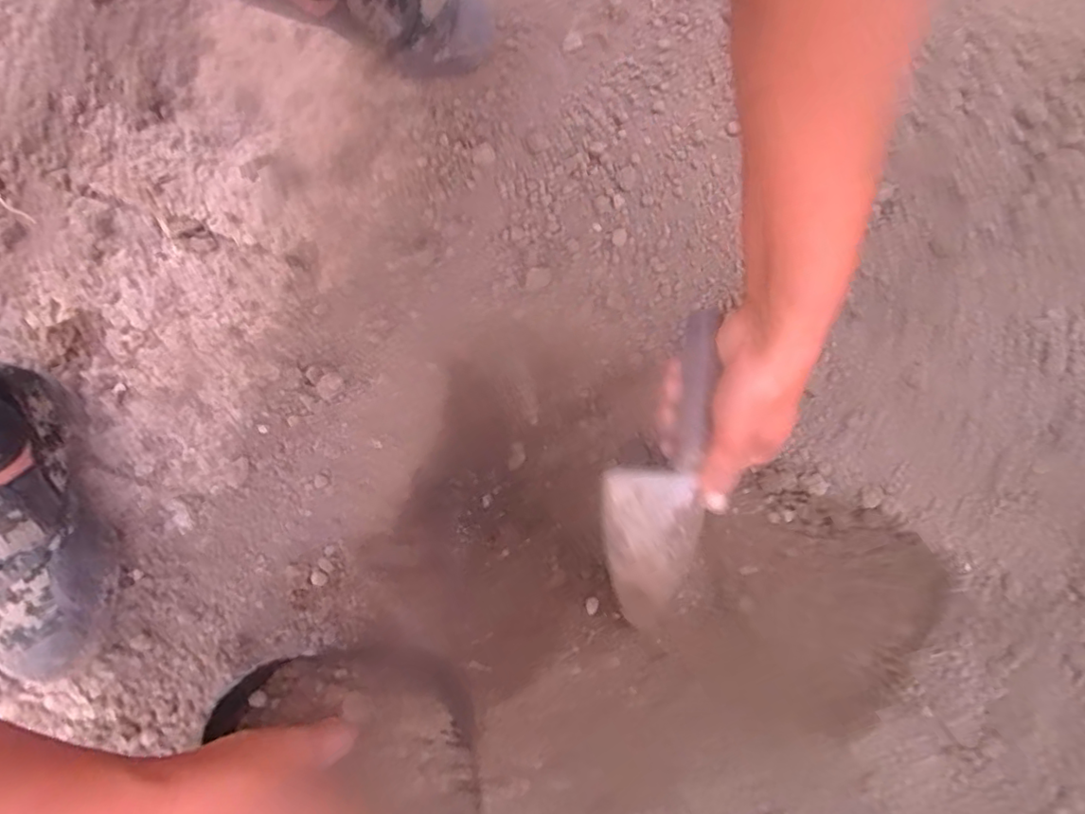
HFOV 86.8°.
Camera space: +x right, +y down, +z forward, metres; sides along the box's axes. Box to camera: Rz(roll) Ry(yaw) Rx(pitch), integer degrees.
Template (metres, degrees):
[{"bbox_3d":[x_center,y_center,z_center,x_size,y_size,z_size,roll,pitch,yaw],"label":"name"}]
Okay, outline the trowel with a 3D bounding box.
[{"bbox_3d":[0.082,0.049,0.394,0.073,0.043,0.225,10,113,4],"label":"trowel"}]

